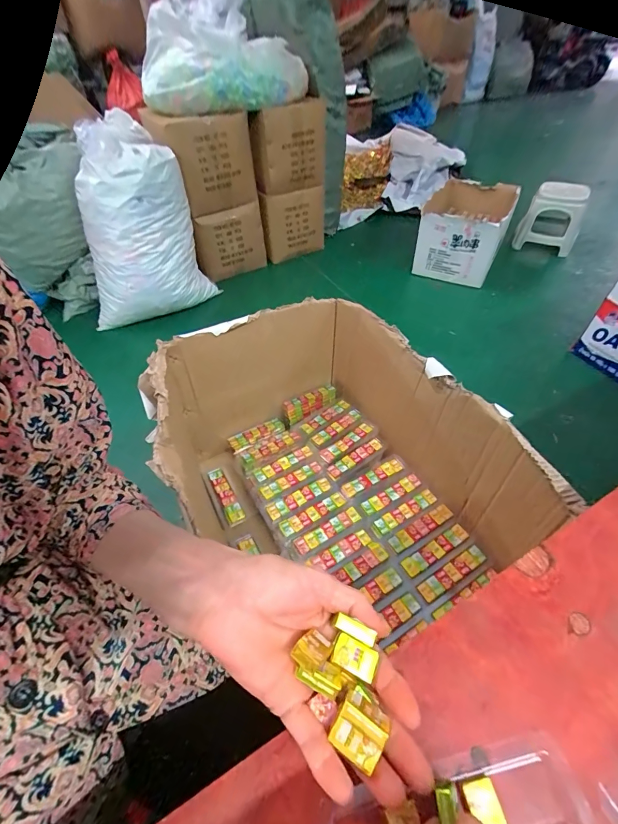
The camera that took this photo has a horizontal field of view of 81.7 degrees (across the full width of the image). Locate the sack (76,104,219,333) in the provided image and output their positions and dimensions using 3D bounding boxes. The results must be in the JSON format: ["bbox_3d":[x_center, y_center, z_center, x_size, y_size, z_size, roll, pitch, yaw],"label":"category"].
[{"bbox_3d":[-0.745,-0.767,1.505,0.500,0.693,0.250,-23,53,-15],"label":"sack"}]

